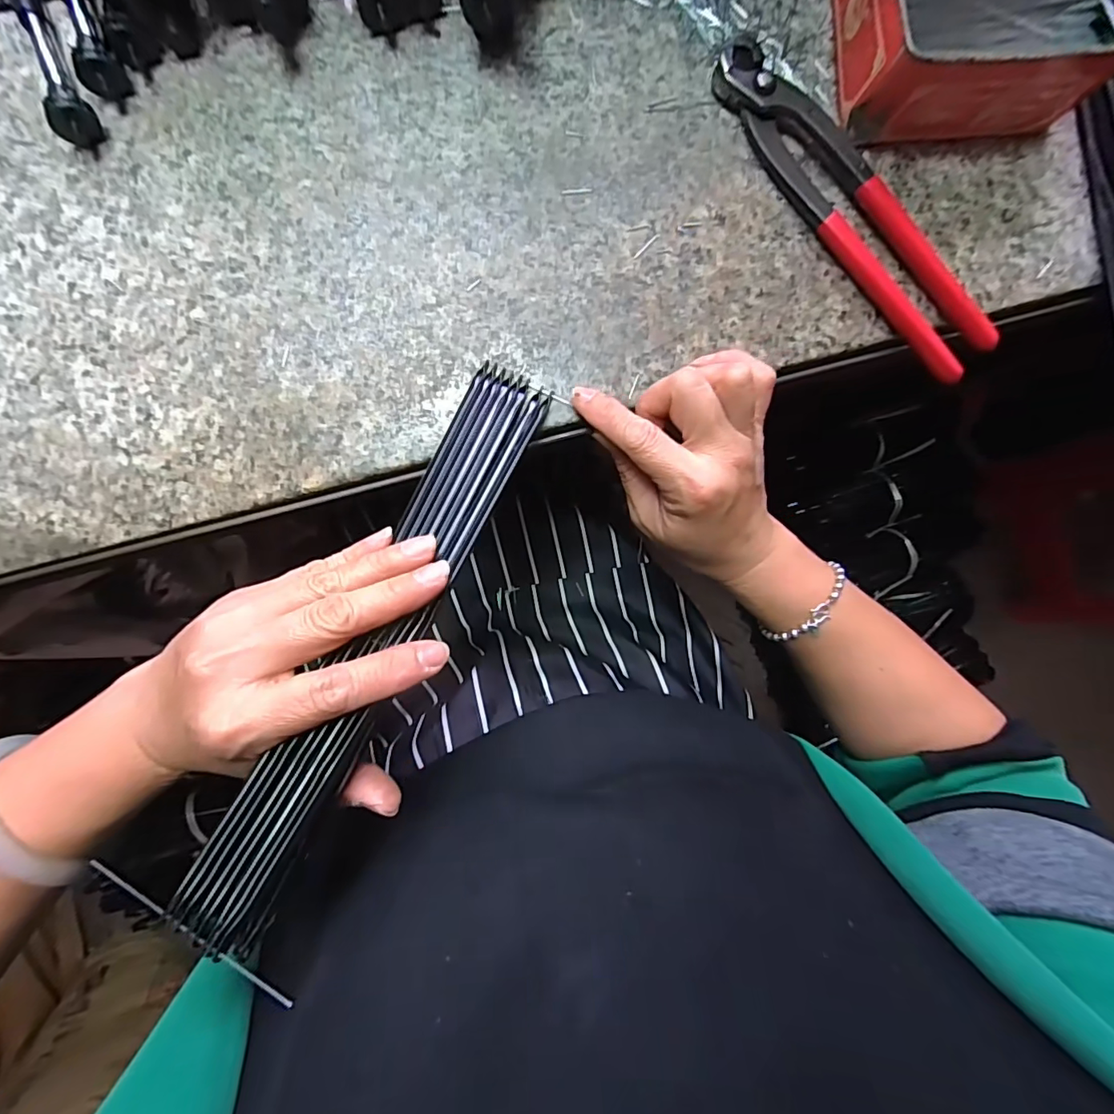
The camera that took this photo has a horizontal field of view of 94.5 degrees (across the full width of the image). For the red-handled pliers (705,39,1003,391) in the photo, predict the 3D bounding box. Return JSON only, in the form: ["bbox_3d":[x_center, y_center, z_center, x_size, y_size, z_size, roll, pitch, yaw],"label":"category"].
[{"bbox_3d":[0.149,-0.174,0.260,0.034,0.018,0.192,-41,94,-1],"label":"red-handled pliers"}]

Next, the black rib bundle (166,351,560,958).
[{"bbox_3d":[-0.065,0.017,0.216,0.036,0.013,0.247,24,65,-4],"label":"black rib bundle"}]

